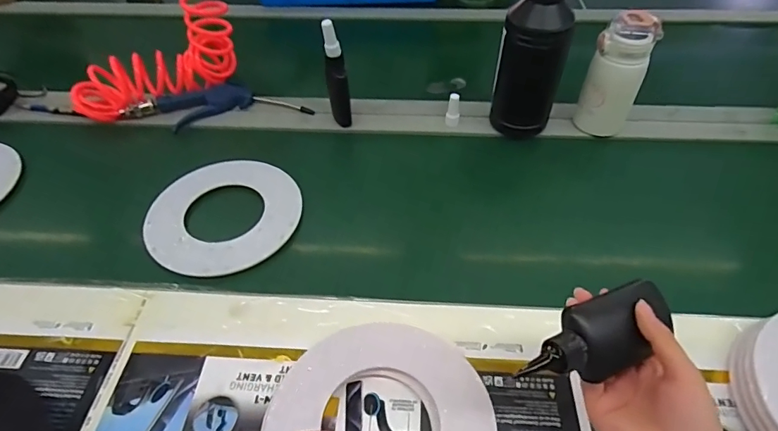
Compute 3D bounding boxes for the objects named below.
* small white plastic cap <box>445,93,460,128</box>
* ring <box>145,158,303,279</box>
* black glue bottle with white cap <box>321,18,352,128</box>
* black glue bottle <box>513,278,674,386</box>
[{"bbox_3d":[0.099,-0.160,0.707,0.021,0.055,0.015,11,50,11],"label":"small white plastic cap"},{"bbox_3d":[-0.211,-0.001,0.588,0.189,0.015,0.169,12,59,6],"label":"ring"},{"bbox_3d":[-0.075,-0.197,0.671,0.029,0.173,0.032,-9,49,-5],"label":"black glue bottle with white cap"},{"bbox_3d":[0.152,0.091,0.336,0.135,0.047,0.044,-19,53,-19],"label":"black glue bottle"}]

